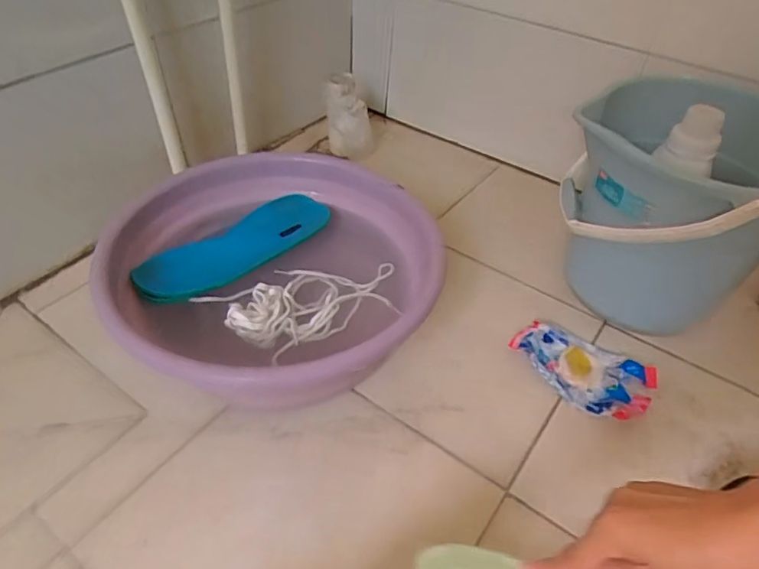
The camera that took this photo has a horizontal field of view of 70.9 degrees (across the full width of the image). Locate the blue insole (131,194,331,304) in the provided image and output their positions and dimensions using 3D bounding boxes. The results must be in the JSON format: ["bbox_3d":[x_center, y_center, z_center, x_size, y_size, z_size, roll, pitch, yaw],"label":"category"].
[{"bbox_3d":[-0.175,-0.049,0.670,0.080,0.027,0.260,35,50,29],"label":"blue insole"}]

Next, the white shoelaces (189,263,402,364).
[{"bbox_3d":[-0.081,0.020,0.621,0.217,0.020,0.113,-18,47,-23],"label":"white shoelaces"}]

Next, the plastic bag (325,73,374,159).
[{"bbox_3d":[-0.057,-0.295,0.958,0.067,0.140,0.068,-31,54,-31],"label":"plastic bag"}]

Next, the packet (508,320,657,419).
[{"bbox_3d":[0.249,0.101,0.659,0.161,0.017,0.101,31,49,27],"label":"packet"}]

